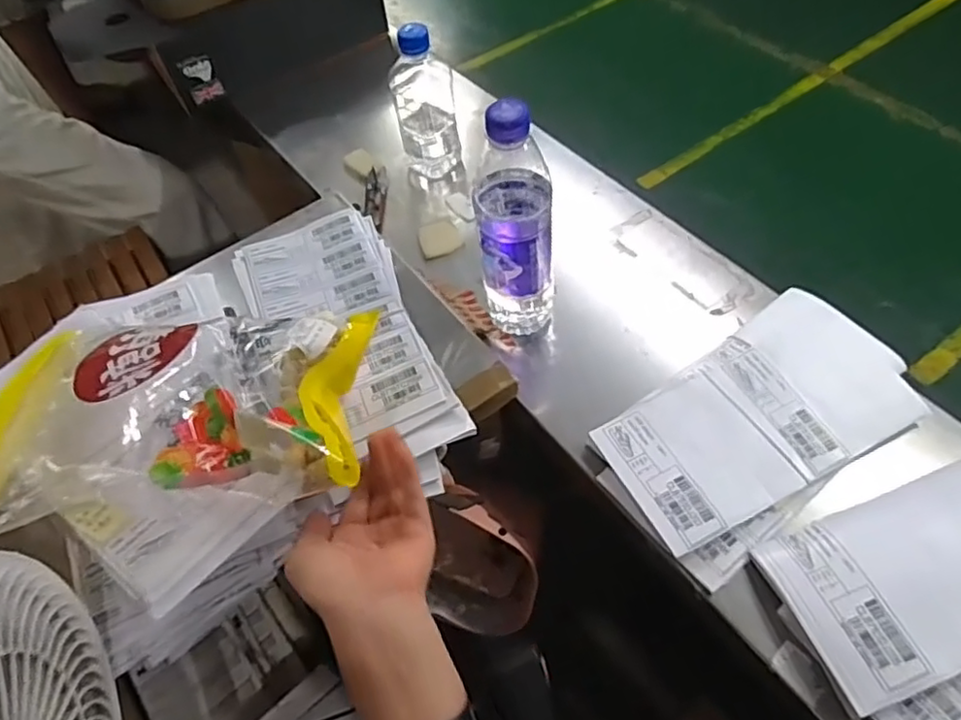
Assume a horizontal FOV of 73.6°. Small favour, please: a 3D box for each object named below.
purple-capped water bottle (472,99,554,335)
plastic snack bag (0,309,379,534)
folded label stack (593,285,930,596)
[{"bbox_3d":[0.030,-0.114,0.528,0.066,0.211,0.061,-2,55,3],"label":"purple-capped water bottle"},{"bbox_3d":[-0.203,0.034,0.445,0.240,0.076,0.161,-8,54,-3],"label":"plastic snack bag"},{"bbox_3d":[0.229,0.049,0.532,0.266,0.026,0.146,-32,59,-16],"label":"folded label stack"}]

